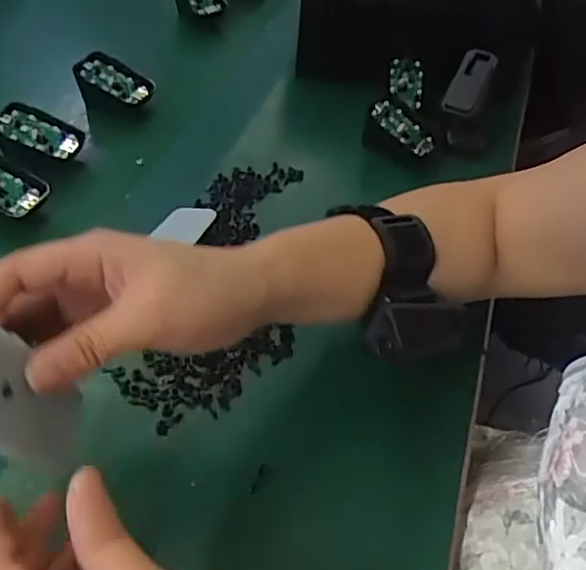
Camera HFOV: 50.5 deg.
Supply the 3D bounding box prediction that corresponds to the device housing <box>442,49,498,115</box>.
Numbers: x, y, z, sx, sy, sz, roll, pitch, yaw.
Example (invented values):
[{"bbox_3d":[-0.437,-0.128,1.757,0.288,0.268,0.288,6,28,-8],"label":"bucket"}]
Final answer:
[{"bbox_3d":[0.162,-0.184,0.565,0.028,0.060,0.018,32,10,22],"label":"device housing"}]

